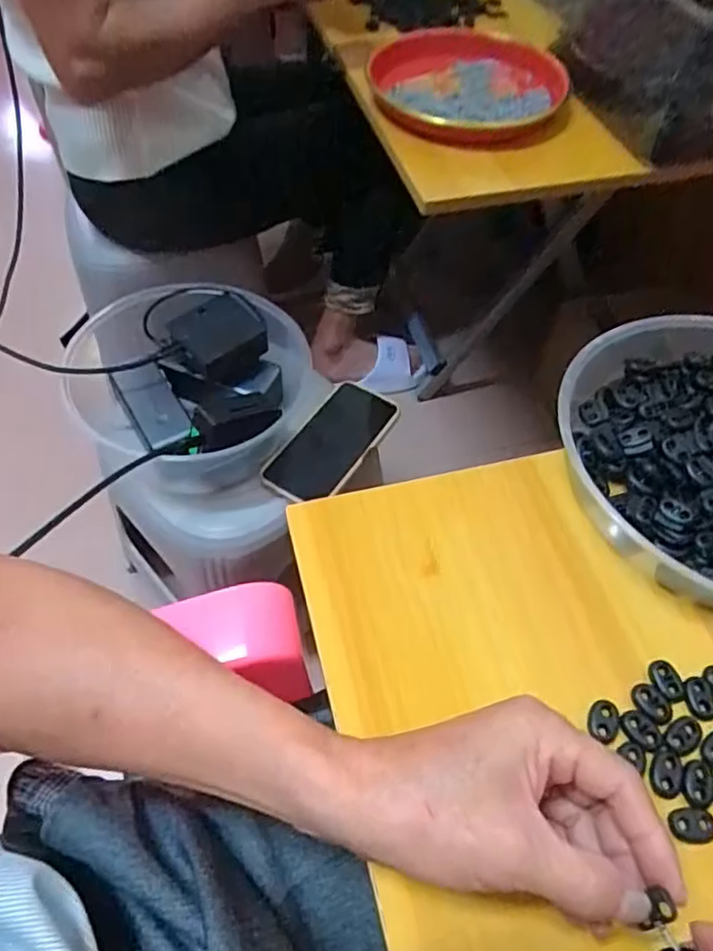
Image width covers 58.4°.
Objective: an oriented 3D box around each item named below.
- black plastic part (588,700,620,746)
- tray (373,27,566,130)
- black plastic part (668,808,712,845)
[{"bbox_3d":[0.129,0.128,0.332,0.014,0.004,0.021,23,58,14],"label":"black plastic part"},{"bbox_3d":[0.126,-0.473,0.762,0.219,0.040,0.247,-2,55,-2],"label":"tray"},{"bbox_3d":[0.162,0.167,0.304,0.022,0.004,0.014,3,55,1],"label":"black plastic part"}]

